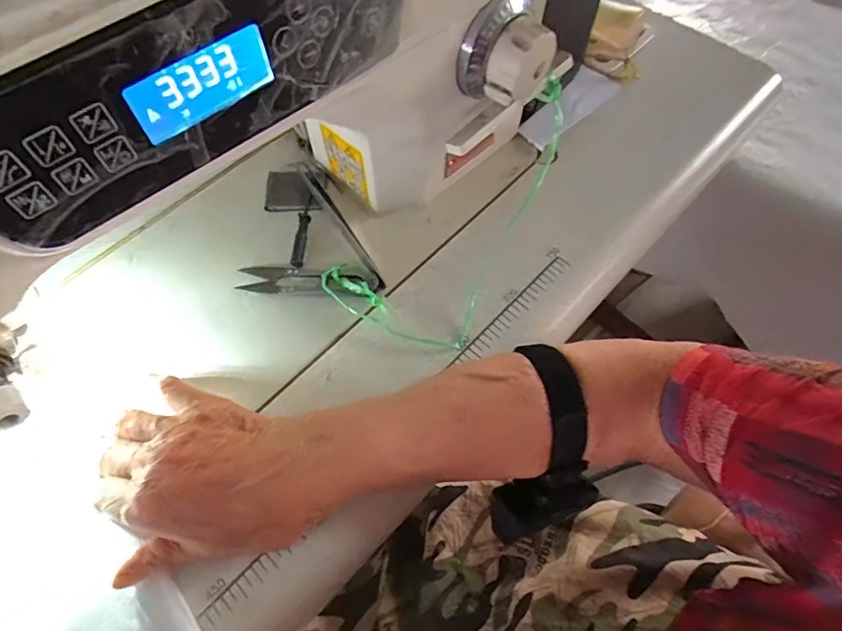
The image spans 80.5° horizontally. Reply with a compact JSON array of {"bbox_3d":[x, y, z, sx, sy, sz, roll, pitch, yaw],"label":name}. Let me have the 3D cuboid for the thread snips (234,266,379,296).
[{"bbox_3d":[-0.079,-0.026,0.348,0.097,0.008,0.023,5,63,4],"label":"thread snips"}]

